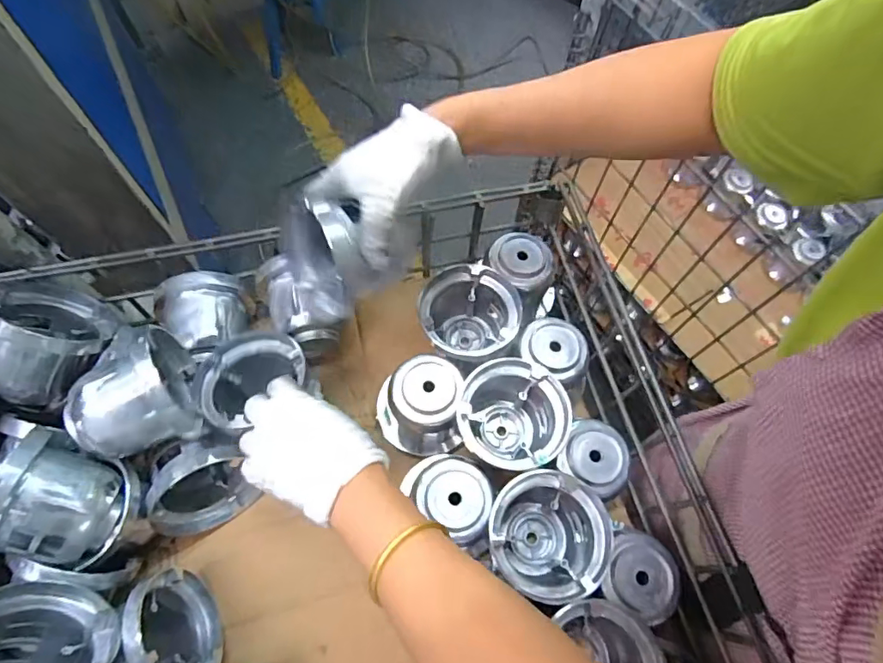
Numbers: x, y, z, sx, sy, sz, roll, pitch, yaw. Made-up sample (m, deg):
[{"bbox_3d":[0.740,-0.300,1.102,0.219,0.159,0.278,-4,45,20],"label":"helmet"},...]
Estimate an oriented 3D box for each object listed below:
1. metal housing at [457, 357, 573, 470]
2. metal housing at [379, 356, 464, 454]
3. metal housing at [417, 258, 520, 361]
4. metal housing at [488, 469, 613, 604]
[{"bbox_3d":[0.060,0.082,0.471,0.090,0.079,0.090,1,67,-1],"label":"metal housing"},{"bbox_3d":[-0.017,0.069,0.476,0.068,0.074,0.075,-6,67,-4],"label":"metal housing"},{"bbox_3d":[0.024,-0.009,0.511,0.090,0.078,0.093,1,67,-1],"label":"metal housing"},{"bbox_3d":[0.084,0.167,0.431,0.090,0.070,0.091,1,67,-1],"label":"metal housing"}]

